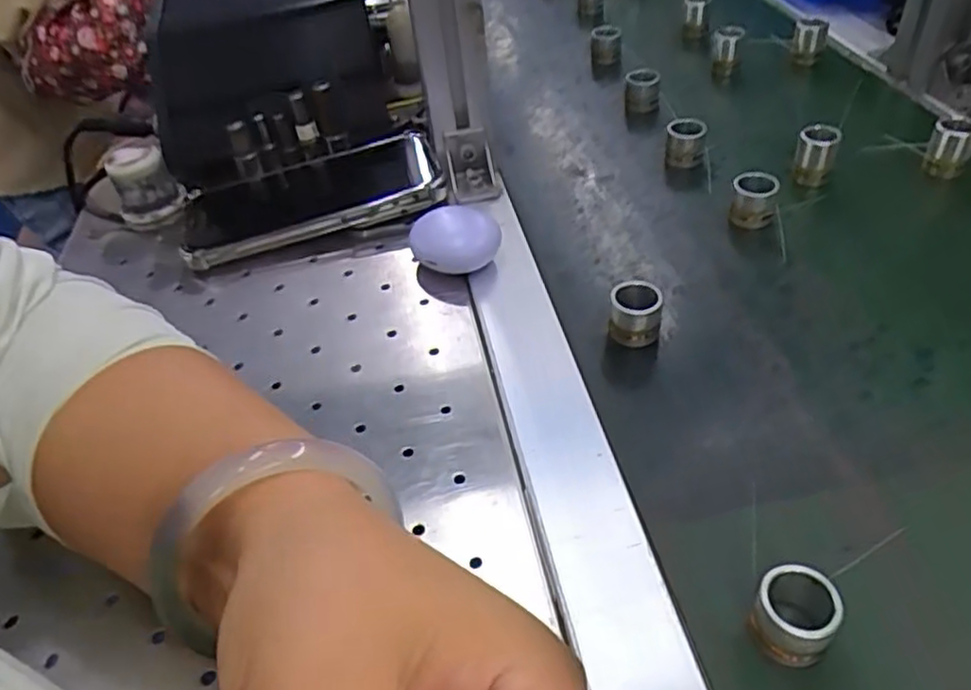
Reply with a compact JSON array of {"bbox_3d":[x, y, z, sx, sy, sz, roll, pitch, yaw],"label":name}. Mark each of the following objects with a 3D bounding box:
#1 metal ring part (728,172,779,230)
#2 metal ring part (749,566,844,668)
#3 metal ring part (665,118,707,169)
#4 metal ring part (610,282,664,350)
[{"bbox_3d":[0.155,-0.083,0.411,0.025,0.026,0.021,7,45,14],"label":"metal ring part"},{"bbox_3d":[0.103,0.092,0.239,0.024,0.026,0.025,19,49,24],"label":"metal ring part"},{"bbox_3d":[0.130,-0.130,0.464,0.024,0.029,0.022,5,45,12],"label":"metal ring part"},{"bbox_3d":[0.075,-0.016,0.355,0.024,0.024,0.025,3,44,10],"label":"metal ring part"}]

